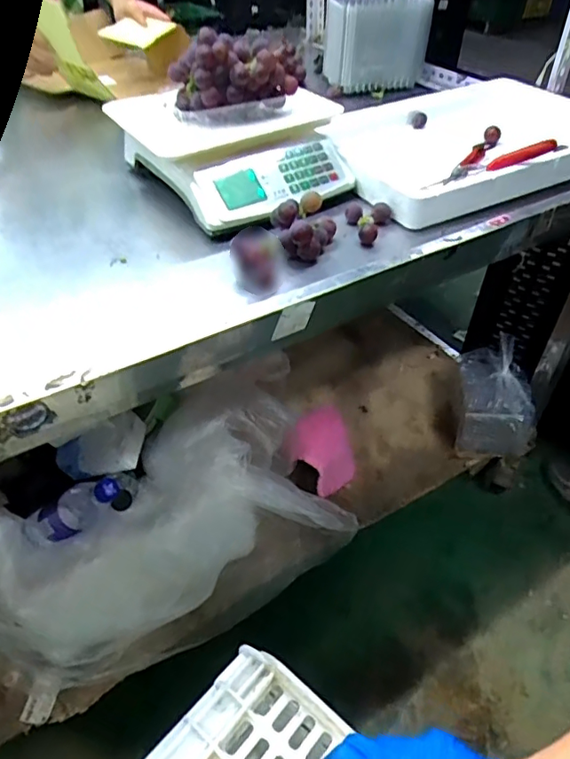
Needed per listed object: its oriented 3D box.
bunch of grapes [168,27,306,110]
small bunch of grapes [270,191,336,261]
[{"bbox_3d":[-0.070,-0.451,0.775,0.172,0.089,0.094,-19,47,-19],"label":"bunch of grapes"},{"bbox_3d":[0.024,-0.194,0.671,0.077,0.066,0.058,3,44,3],"label":"small bunch of grapes"}]

